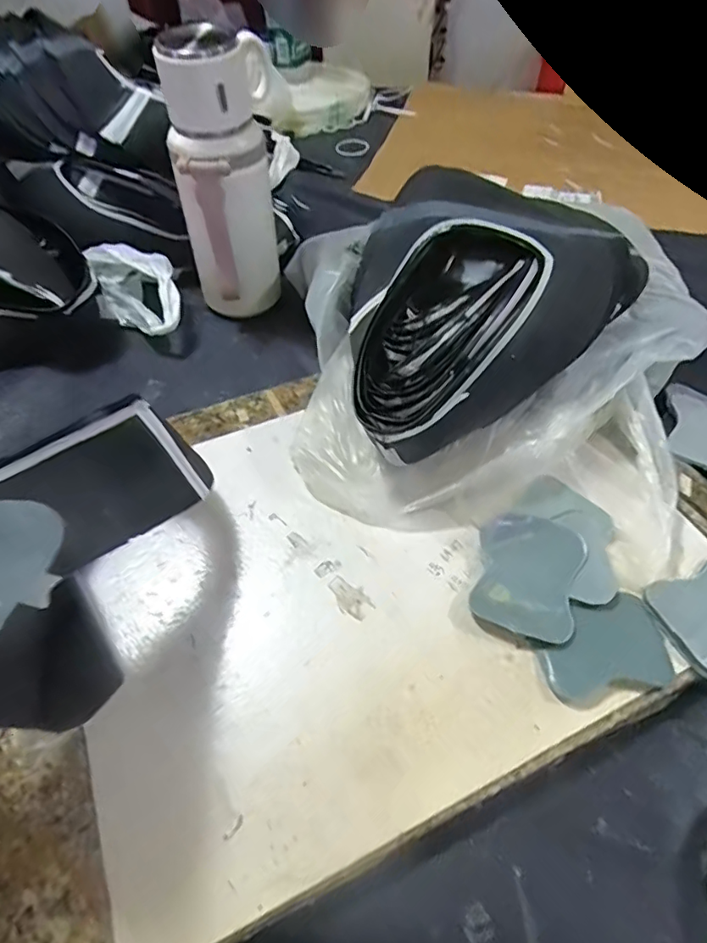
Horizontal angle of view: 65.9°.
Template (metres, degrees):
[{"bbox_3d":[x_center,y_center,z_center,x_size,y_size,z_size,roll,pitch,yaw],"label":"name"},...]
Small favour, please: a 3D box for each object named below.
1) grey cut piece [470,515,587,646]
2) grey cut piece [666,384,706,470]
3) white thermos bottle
[{"bbox_3d":[0.106,0.062,0.330,0.058,0.008,0.072,17,69,11],"label":"grey cut piece"},{"bbox_3d":[0.279,-0.037,0.430,0.058,0.014,0.095,15,52,16],"label":"grey cut piece"},{"bbox_3d":[-0.112,-0.249,0.493,0.097,0.227,0.069,-8,50,-4],"label":"white thermos bottle"}]

